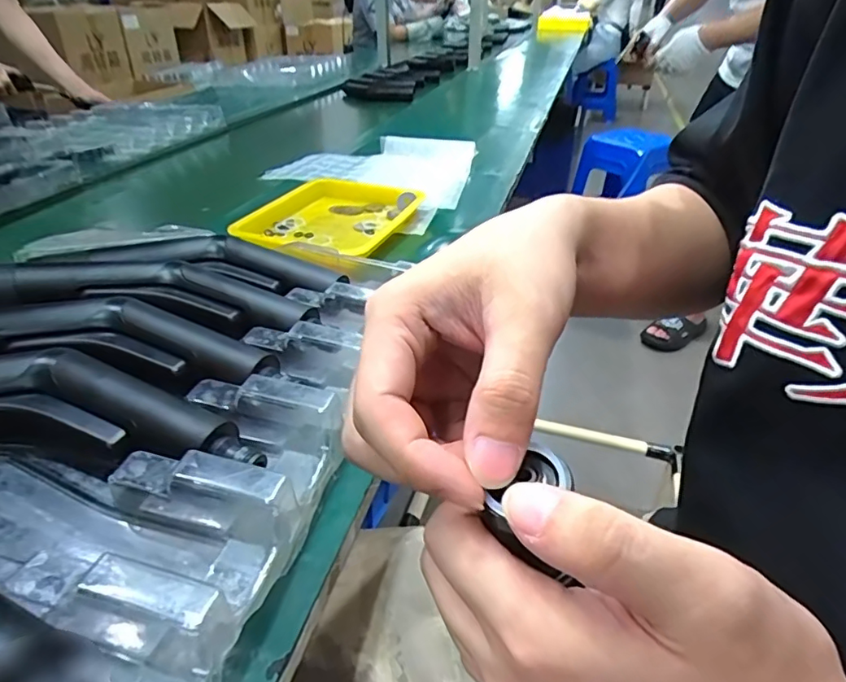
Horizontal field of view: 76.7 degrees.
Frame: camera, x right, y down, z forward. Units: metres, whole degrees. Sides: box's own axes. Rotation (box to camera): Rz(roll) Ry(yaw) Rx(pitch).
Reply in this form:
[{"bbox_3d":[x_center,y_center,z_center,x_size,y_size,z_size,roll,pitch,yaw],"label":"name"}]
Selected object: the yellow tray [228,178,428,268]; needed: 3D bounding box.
[{"bbox_3d":[-0.108,-0.153,0.662,0.170,0.027,0.210,12,35,17],"label":"yellow tray"}]

